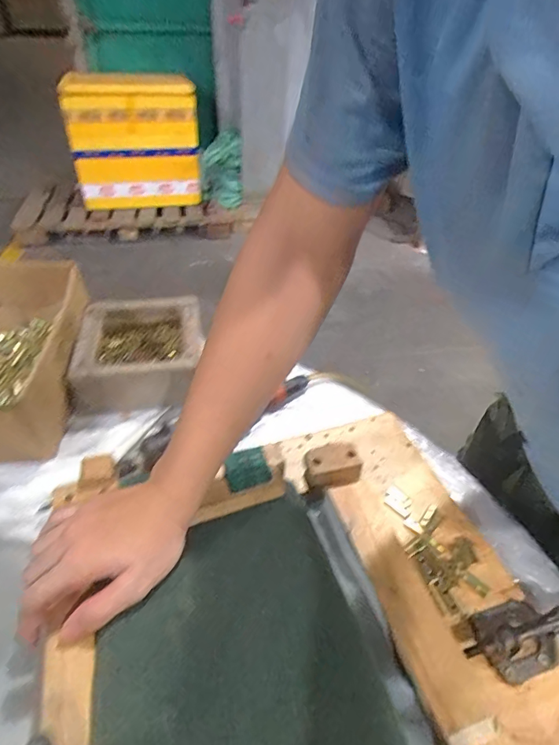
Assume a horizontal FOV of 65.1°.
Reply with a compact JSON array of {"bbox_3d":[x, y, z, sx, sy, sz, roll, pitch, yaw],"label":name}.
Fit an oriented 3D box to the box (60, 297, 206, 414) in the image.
[{"bbox_3d":[-0.199,-0.037,0.631,0.164,0.062,0.173,-4,43,-7],"label":"box"}]

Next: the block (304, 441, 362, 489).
[{"bbox_3d":[0.058,0.101,0.482,0.057,0.022,0.045,-8,44,-12],"label":"block"}]

